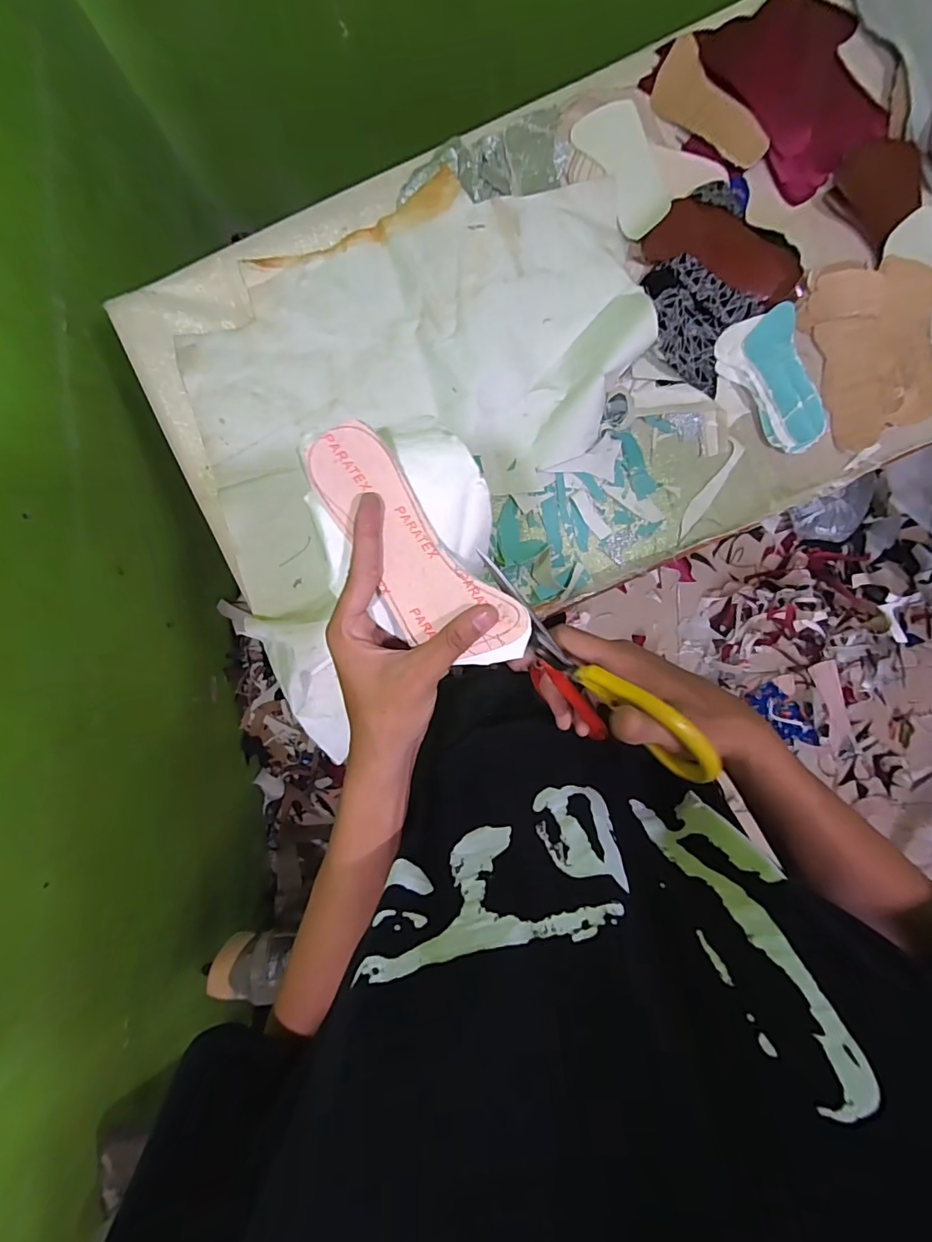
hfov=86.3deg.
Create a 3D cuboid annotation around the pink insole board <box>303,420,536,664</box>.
[{"bbox_3d":[-0.036,-0.039,0.302,0.063,0.021,0.162,-40,95,14],"label":"pink insole board"}]

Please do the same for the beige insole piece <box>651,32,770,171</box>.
[{"bbox_3d":[0.295,-0.619,0.611,0.161,0.016,0.063,48,129,-7],"label":"beige insole piece"}]

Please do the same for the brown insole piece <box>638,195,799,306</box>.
[{"bbox_3d":[0.320,-0.456,0.615,0.187,0.030,0.070,20,93,-1],"label":"brown insole piece"}]

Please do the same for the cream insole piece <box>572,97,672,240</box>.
[{"bbox_3d":[0.199,-0.557,0.610,0.070,0.009,0.155,-31,92,22],"label":"cream insole piece"}]

